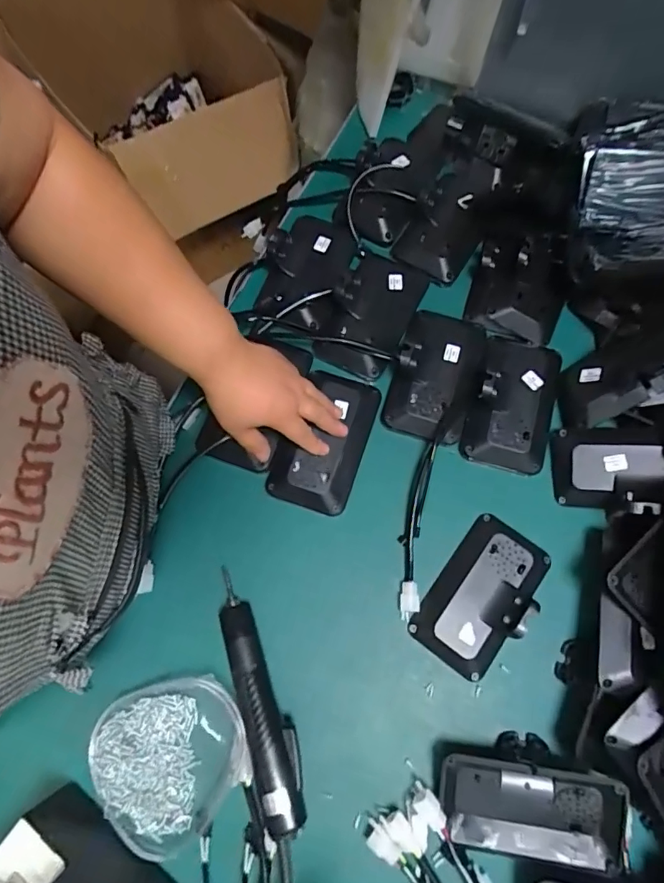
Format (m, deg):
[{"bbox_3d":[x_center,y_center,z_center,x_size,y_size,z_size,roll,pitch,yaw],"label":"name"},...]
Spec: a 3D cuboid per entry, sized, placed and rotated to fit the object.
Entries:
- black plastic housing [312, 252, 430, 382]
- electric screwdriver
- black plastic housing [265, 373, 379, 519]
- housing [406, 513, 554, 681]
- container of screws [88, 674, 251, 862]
[{"bbox_3d":[0.049,-0.161,0.597,0.090,0.026,0.158,25,74,8],"label":"black plastic housing"},{"bbox_3d":[-0.069,0.244,0.486,0.047,0.055,0.225,-15,73,-4],"label":"electric screwdriver"},{"bbox_3d":[-0.007,-0.004,0.571,0.090,0.031,0.161,19,73,6],"label":"black plastic housing"},{"bbox_3d":[0.154,0.154,0.511,0.091,0.044,0.152,35,76,11],"label":"housing"},{"bbox_3d":[-0.150,0.302,0.477,0.146,0.039,0.137,0,72,0],"label":"container of screws"}]

